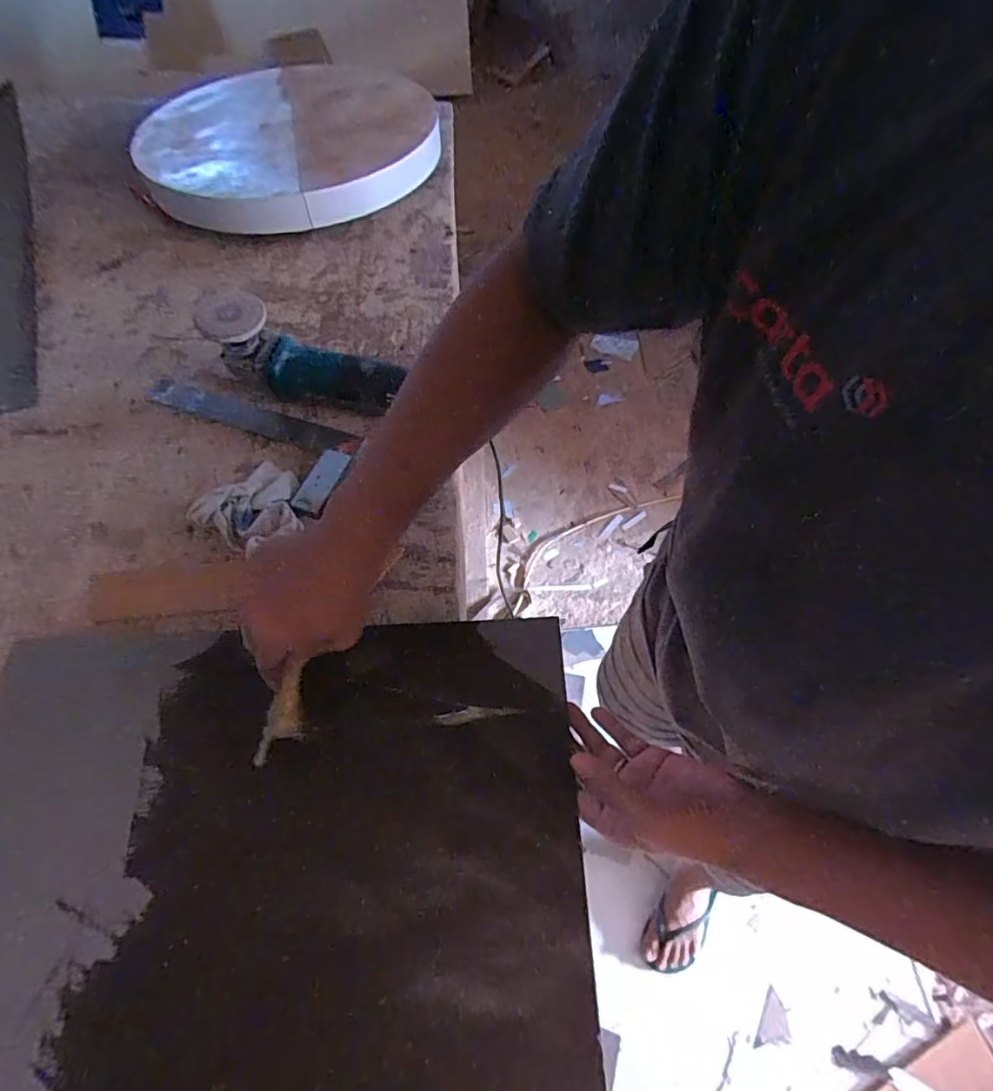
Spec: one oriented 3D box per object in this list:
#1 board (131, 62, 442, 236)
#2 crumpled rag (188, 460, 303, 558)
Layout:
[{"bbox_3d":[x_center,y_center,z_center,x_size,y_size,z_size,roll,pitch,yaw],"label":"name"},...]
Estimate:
[{"bbox_3d":[-0.321,-0.650,0.865,0.472,0.065,0.404,-33,67,-17],"label":"board"},{"bbox_3d":[-0.275,-0.043,0.616,0.111,0.032,0.106,-39,69,-19],"label":"crumpled rag"}]

